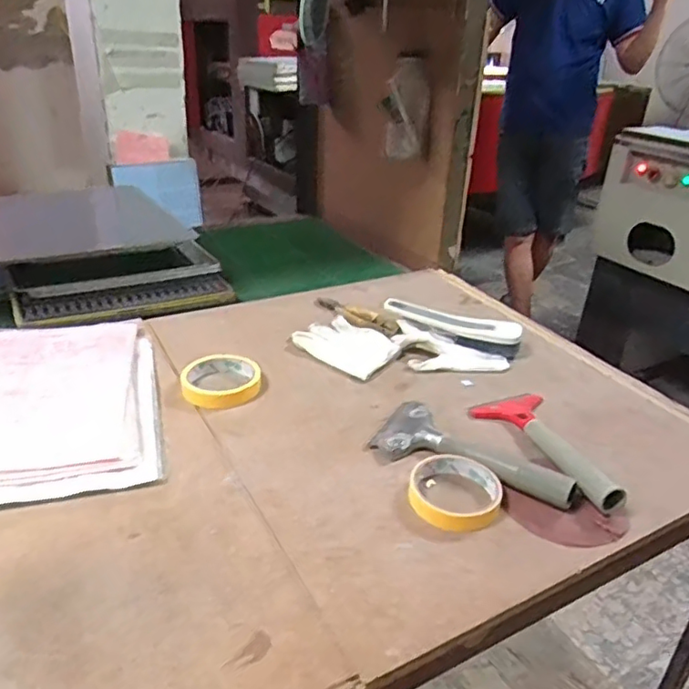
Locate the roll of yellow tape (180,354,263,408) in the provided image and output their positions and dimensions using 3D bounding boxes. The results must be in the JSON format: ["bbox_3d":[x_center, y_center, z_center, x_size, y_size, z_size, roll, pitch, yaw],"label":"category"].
[{"bbox_3d":[-0.148,0.039,0.726,0.093,0.022,0.089,2,28,-1],"label":"roll of yellow tape"}]

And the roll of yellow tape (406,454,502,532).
[{"bbox_3d":[0.105,0.141,0.568,0.083,0.019,0.085,2,28,-1],"label":"roll of yellow tape"}]

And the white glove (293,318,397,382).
[{"bbox_3d":[0.004,-0.003,0.827,0.138,0.015,0.102,24,35,34],"label":"white glove"}]

